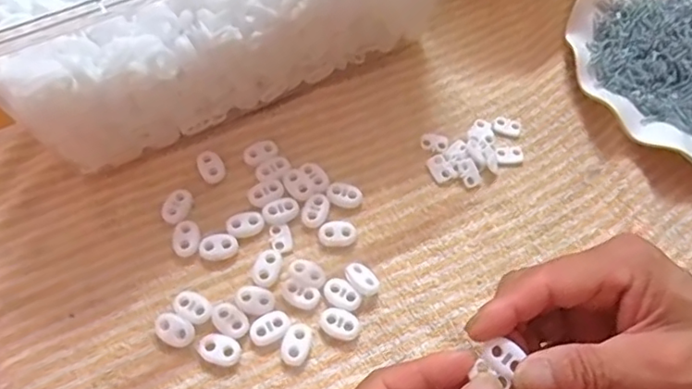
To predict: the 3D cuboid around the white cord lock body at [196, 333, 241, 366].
[{"bbox_3d":[-0.068,0.083,0.307,0.023,0.006,0.015,12,61,3],"label":"white cord lock body"}]

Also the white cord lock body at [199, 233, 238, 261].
[{"bbox_3d":[-0.075,0.030,0.335,0.021,0.004,0.016,3,61,-2],"label":"white cord lock body"}]

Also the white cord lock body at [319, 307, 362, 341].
[{"bbox_3d":[-0.003,0.071,0.317,0.022,0.005,0.015,23,62,9],"label":"white cord lock body"}]

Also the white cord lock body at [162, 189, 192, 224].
[{"bbox_3d":[-0.102,0.007,0.347,0.015,0.005,0.023,19,61,7],"label":"white cord lock body"}]

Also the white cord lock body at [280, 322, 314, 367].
[{"bbox_3d":[-0.027,0.081,0.311,0.015,0.004,0.023,17,61,6],"label":"white cord lock body"}]

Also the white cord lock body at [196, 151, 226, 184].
[{"bbox_3d":[-0.085,-0.017,0.363,0.015,0.006,0.022,-22,64,-15],"label":"white cord lock body"}]

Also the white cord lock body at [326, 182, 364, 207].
[{"bbox_3d":[-0.001,0.000,0.357,0.022,0.006,0.014,18,61,6],"label":"white cord lock body"}]

